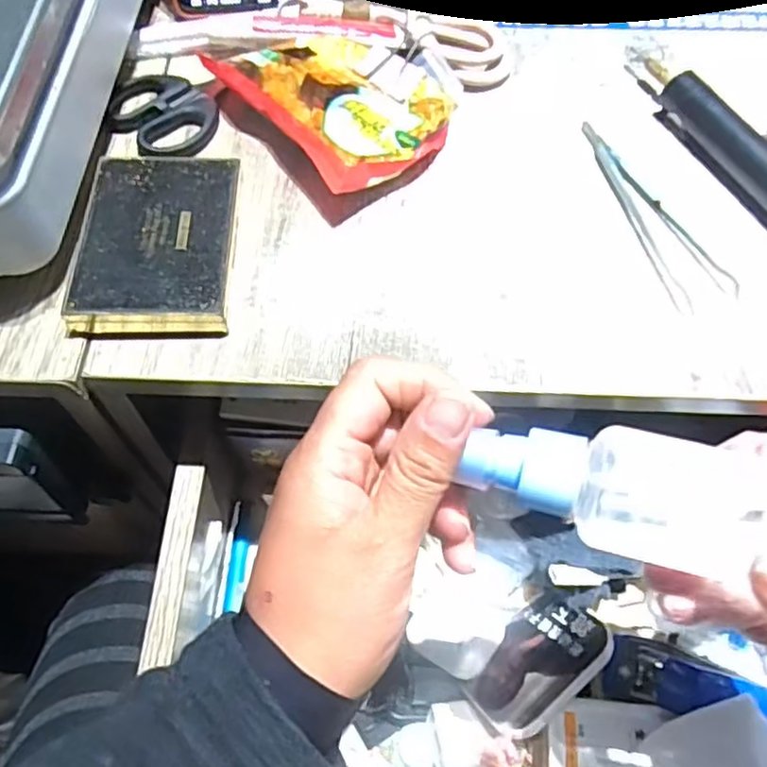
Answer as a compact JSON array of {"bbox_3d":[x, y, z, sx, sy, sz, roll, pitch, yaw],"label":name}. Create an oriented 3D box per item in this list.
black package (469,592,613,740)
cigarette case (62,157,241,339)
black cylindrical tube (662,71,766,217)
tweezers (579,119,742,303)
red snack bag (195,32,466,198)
[{"bbox_3d":[0.086,0.156,0.376,0.080,0.009,0.055,-39,28,-19],"label":"black package"},{"bbox_3d":[-0.110,-0.070,0.331,0.071,0.020,0.099,1,61,0],"label":"cigarette case"},{"bbox_3d":[0.197,-0.121,0.359,0.021,0.018,0.126,-24,64,-13],"label":"black cylindrical tube"},{"bbox_3d":[0.143,-0.095,0.355,0.032,0.004,0.126,-14,63,-8],"label":"tweezers"},{"bbox_3d":[-0.017,-0.158,0.374,0.103,0.025,0.113,-34,67,-17],"label":"red snack bag"}]

